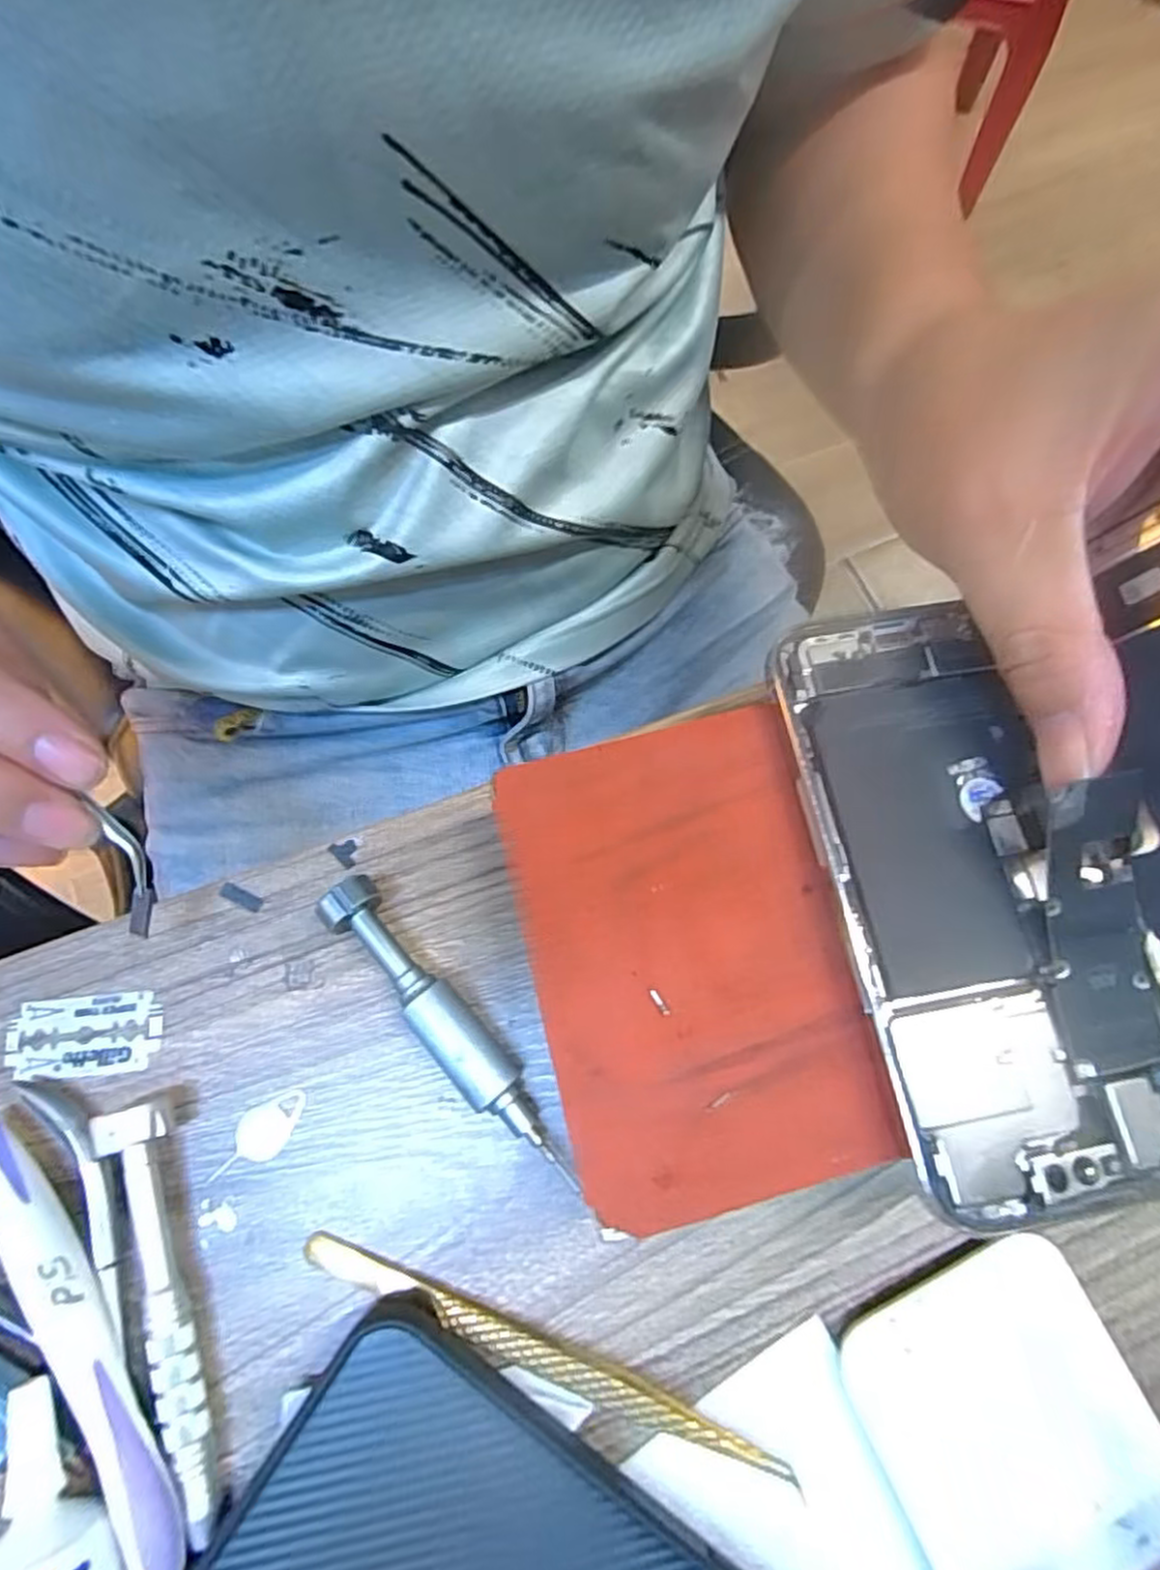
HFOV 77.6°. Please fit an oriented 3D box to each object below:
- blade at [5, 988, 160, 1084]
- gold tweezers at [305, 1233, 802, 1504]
[{"bbox_3d":[-0.141,0.071,0.205,0.042,0.004,0.022,-4,73,-3],"label":"blade"},{"bbox_3d":[-0.010,0.144,0.182,0.130,0.006,0.009,20,74,5],"label":"gold tweezers"}]

